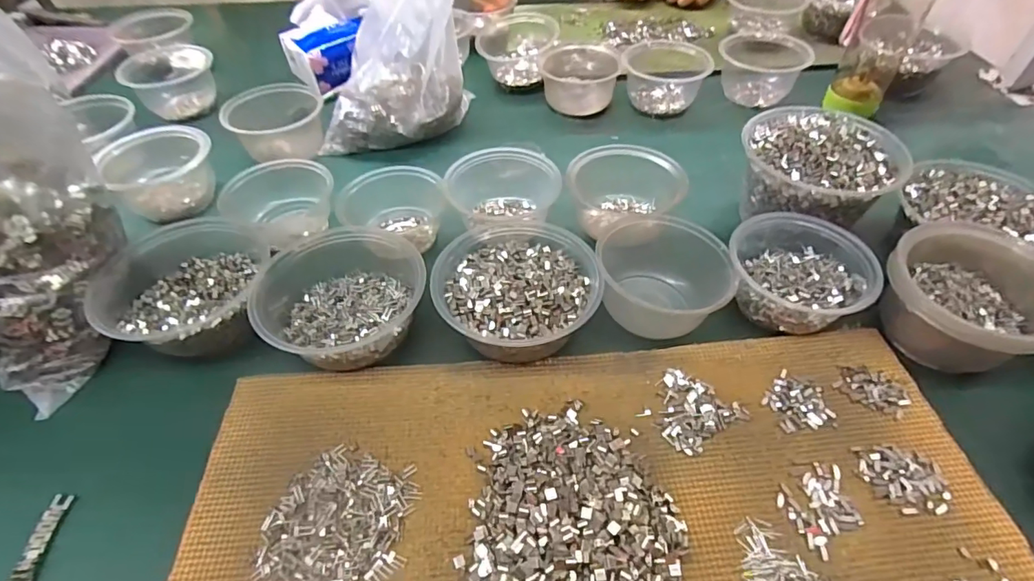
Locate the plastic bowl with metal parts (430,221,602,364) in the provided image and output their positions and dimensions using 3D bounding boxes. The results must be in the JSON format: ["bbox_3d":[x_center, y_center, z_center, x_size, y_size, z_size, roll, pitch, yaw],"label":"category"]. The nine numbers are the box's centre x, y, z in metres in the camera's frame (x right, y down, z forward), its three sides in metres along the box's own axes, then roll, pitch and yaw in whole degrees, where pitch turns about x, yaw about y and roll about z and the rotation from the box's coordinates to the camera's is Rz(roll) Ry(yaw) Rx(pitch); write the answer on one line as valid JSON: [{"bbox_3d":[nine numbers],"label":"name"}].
[{"bbox_3d":[0.000,-0.006,0.444,0.134,0.053,0.155,-1,47,2],"label":"plastic bowl with metal parts"}]

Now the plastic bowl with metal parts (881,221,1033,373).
[{"bbox_3d":[0.353,0.008,0.398,0.121,0.079,0.110,-1,47,1],"label":"plastic bowl with metal parts"}]

